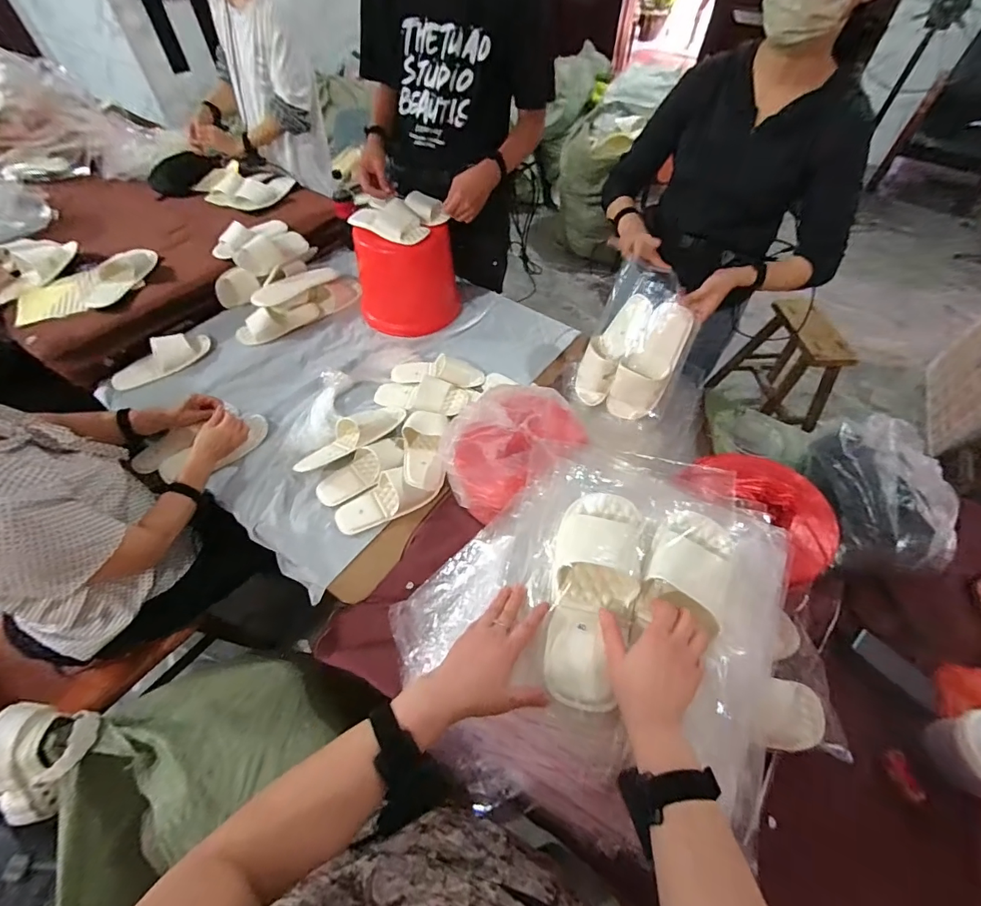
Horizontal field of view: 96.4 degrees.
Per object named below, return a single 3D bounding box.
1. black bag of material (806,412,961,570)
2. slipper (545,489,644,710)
[{"bbox_3d":[0.821,0.074,0.883,0.276,0.125,0.308,5,54,3],"label":"black bag of material"},{"bbox_3d":[0.133,0.168,0.561,0.111,0.058,0.275,14,60,10],"label":"slipper"}]

